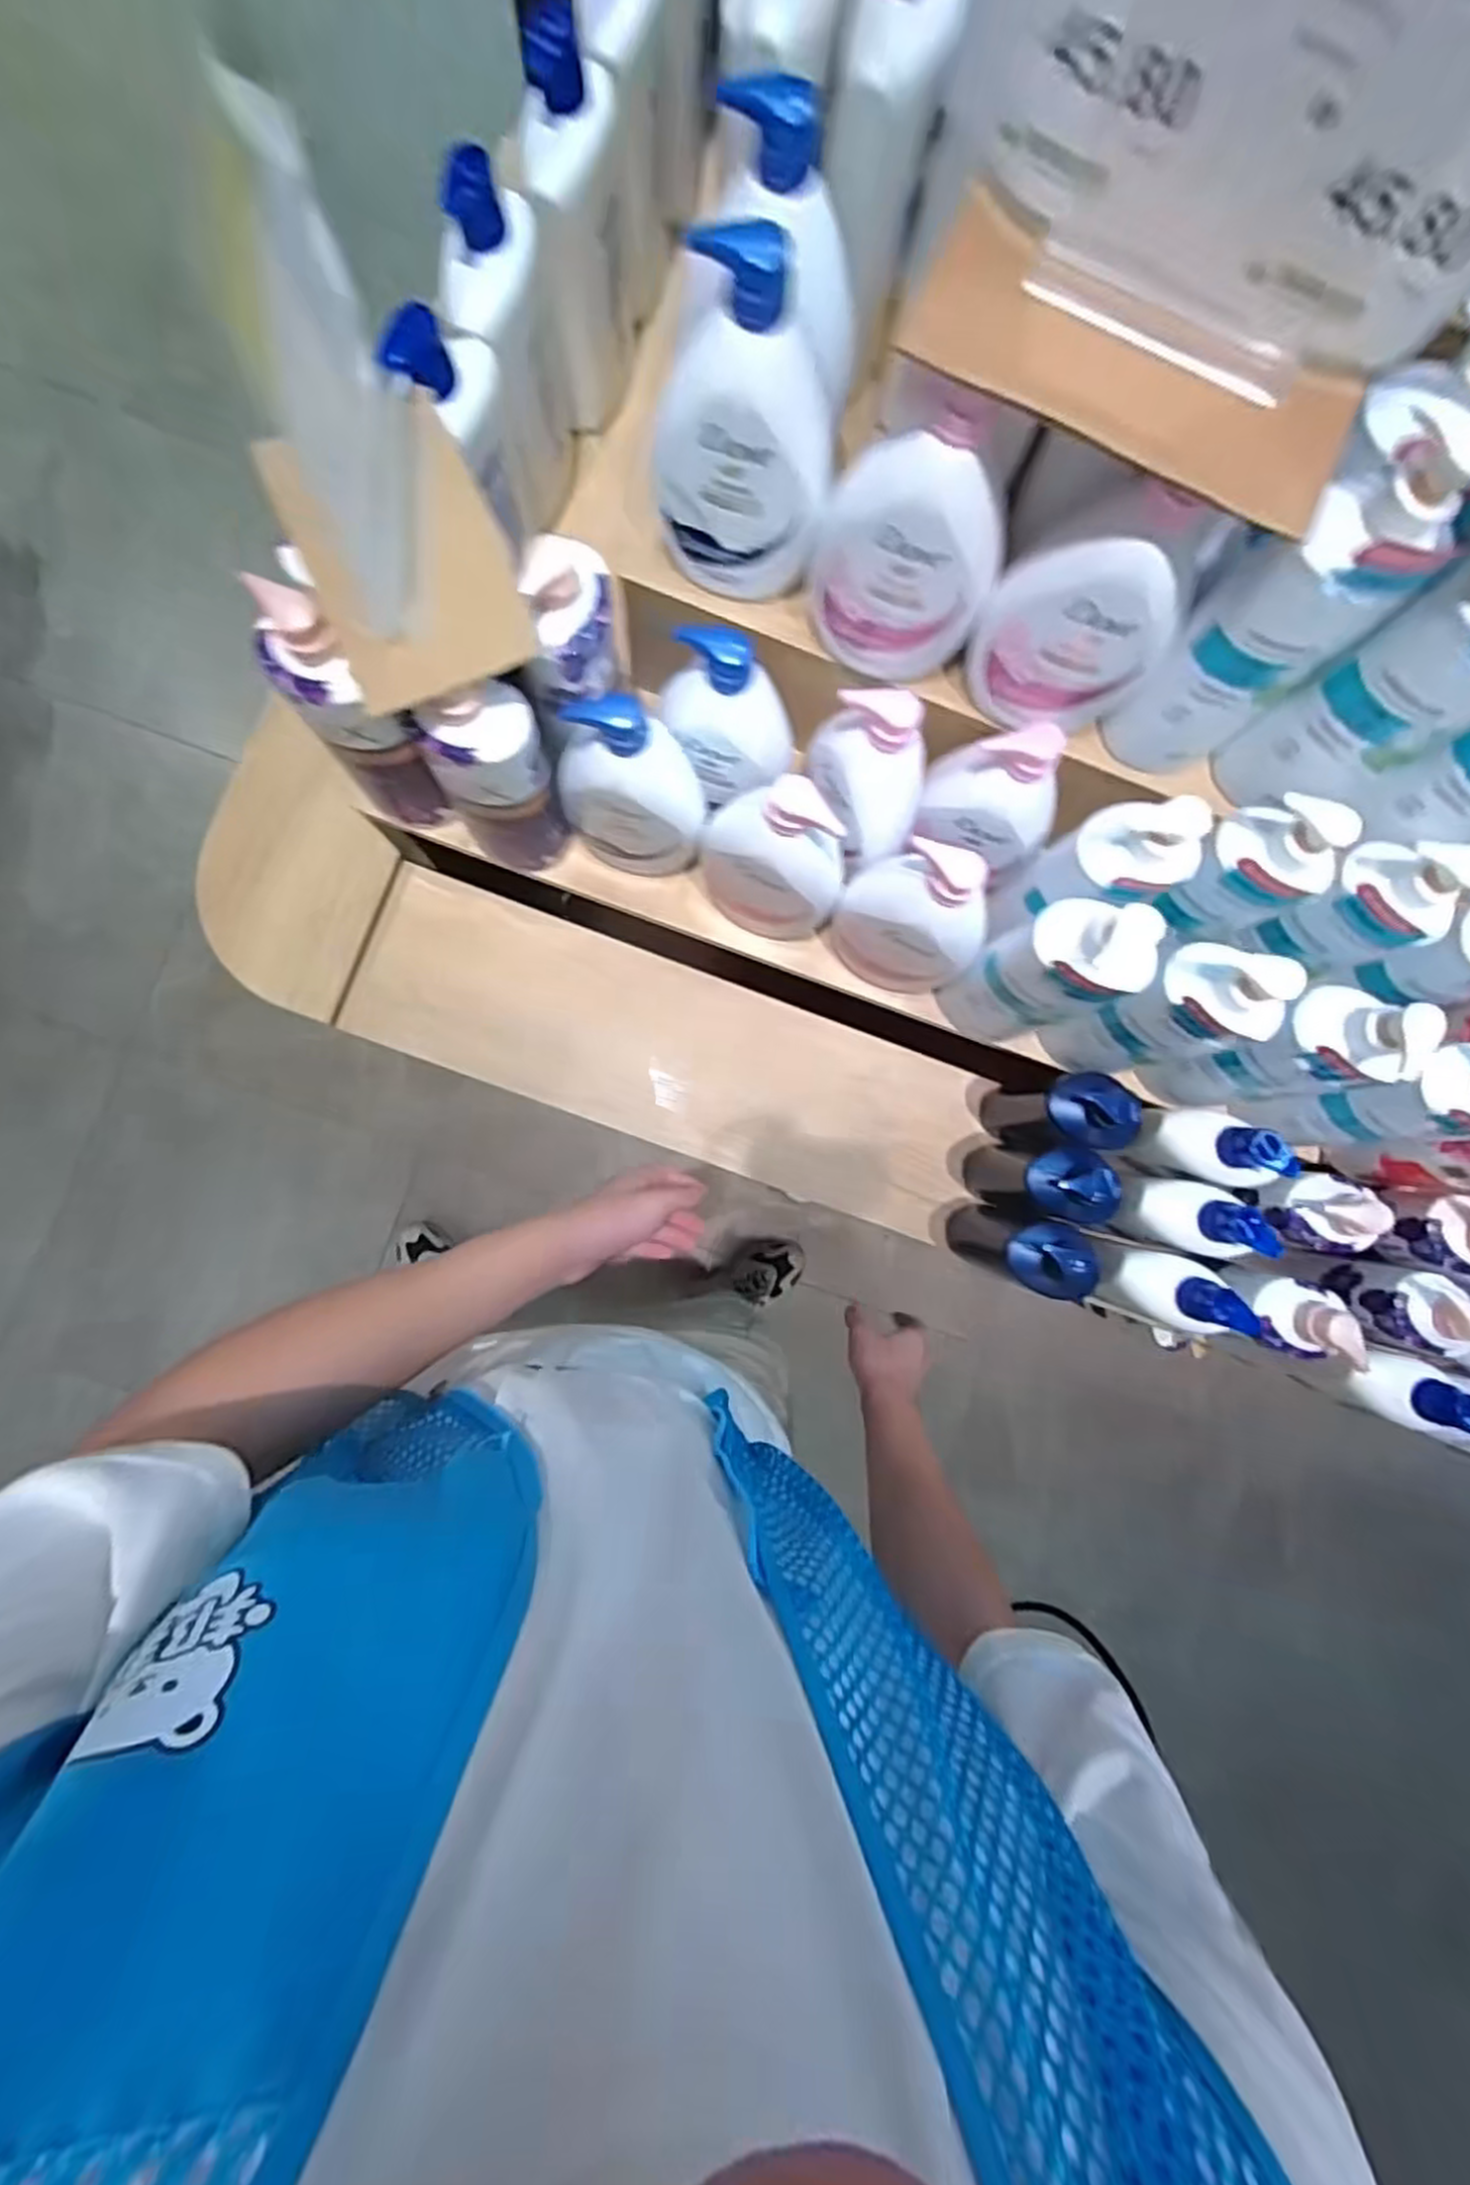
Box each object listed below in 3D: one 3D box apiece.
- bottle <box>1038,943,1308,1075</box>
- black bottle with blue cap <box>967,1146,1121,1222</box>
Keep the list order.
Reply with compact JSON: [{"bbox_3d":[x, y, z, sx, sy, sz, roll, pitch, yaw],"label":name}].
[{"bbox_3d":[0.339,-0.063,0.636,0.089,0.227,0.075,-19,88,-5],"label":"bottle"},{"bbox_3d":[0.298,0.087,0.788,0.063,0.215,0.065,0,87,-4],"label":"black bottle with blue cap"}]

